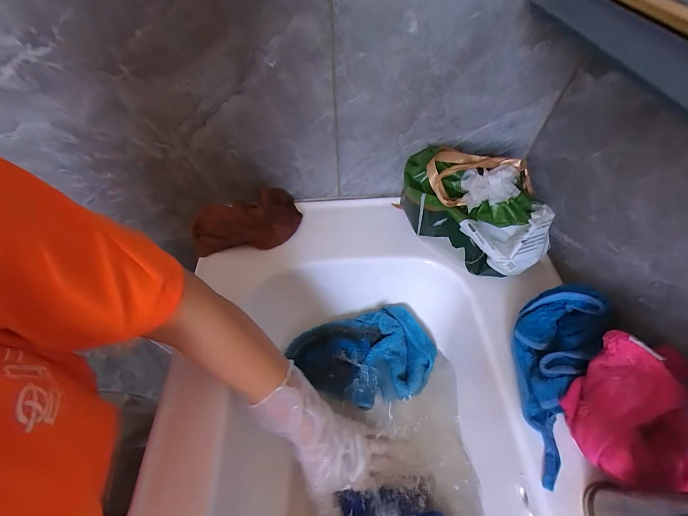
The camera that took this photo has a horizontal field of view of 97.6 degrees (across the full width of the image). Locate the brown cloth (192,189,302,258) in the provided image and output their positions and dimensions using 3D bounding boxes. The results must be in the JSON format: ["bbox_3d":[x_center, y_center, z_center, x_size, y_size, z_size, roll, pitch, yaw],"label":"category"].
[{"bbox_3d":[-0.145,-0.057,0.454,0.149,0.040,0.094,-7,55,-4],"label":"brown cloth"}]

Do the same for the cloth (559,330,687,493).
[{"bbox_3d":[0.241,0.127,0.250,0.073,0.079,0.103,10,56,8],"label":"cloth"}]

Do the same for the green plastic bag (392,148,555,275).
[{"bbox_3d":[0.167,-0.070,0.396,0.195,0.107,0.101,38,64,24],"label":"green plastic bag"}]

